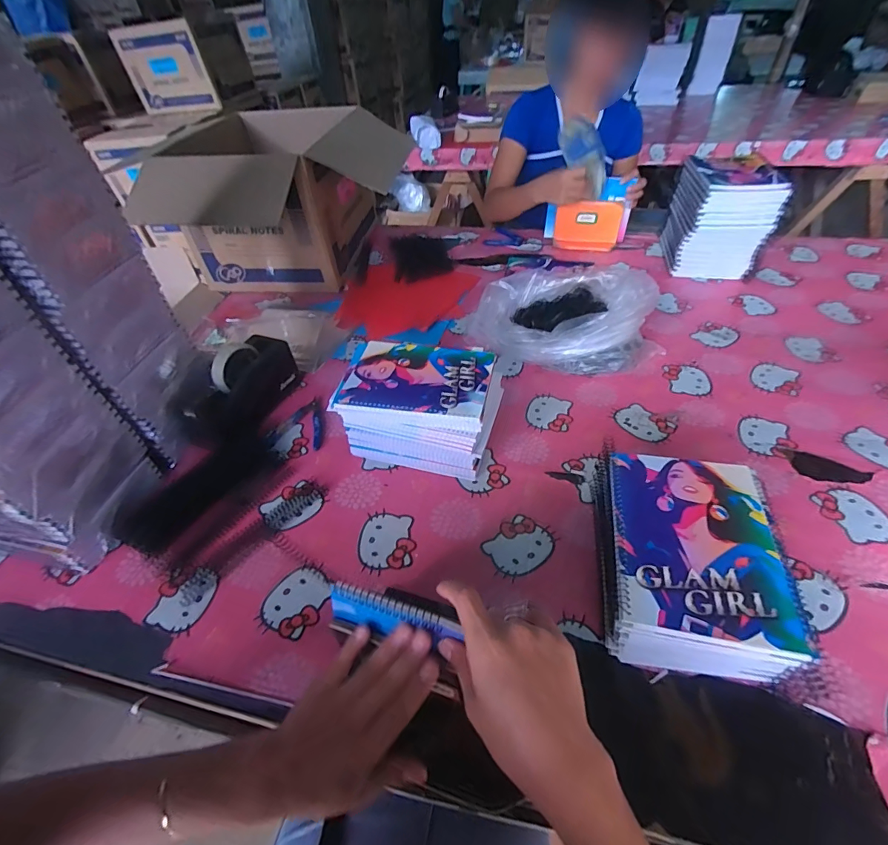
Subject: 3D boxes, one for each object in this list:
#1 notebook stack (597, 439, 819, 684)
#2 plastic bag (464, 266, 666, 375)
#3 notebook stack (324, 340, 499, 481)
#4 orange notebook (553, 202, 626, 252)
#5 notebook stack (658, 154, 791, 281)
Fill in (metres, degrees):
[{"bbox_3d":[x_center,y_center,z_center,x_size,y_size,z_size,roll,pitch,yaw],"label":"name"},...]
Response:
[{"bbox_3d":[0.243,0.153,0.454,0.166,0.106,0.214,7,47,11],"label":"notebook stack"},{"bbox_3d":[0.217,-0.202,0.786,0.241,0.120,0.300,-35,53,-26],"label":"plastic bag"},{"bbox_3d":[-0.030,-0.023,0.635,0.205,0.123,0.146,9,48,13],"label":"notebook stack"},{"bbox_3d":[0.360,-0.493,1.071,0.156,0.112,0.015,7,44,10],"label":"orange notebook"},{"bbox_3d":[0.608,-0.456,0.950,0.166,0.194,0.197,4,47,9],"label":"notebook stack"}]

